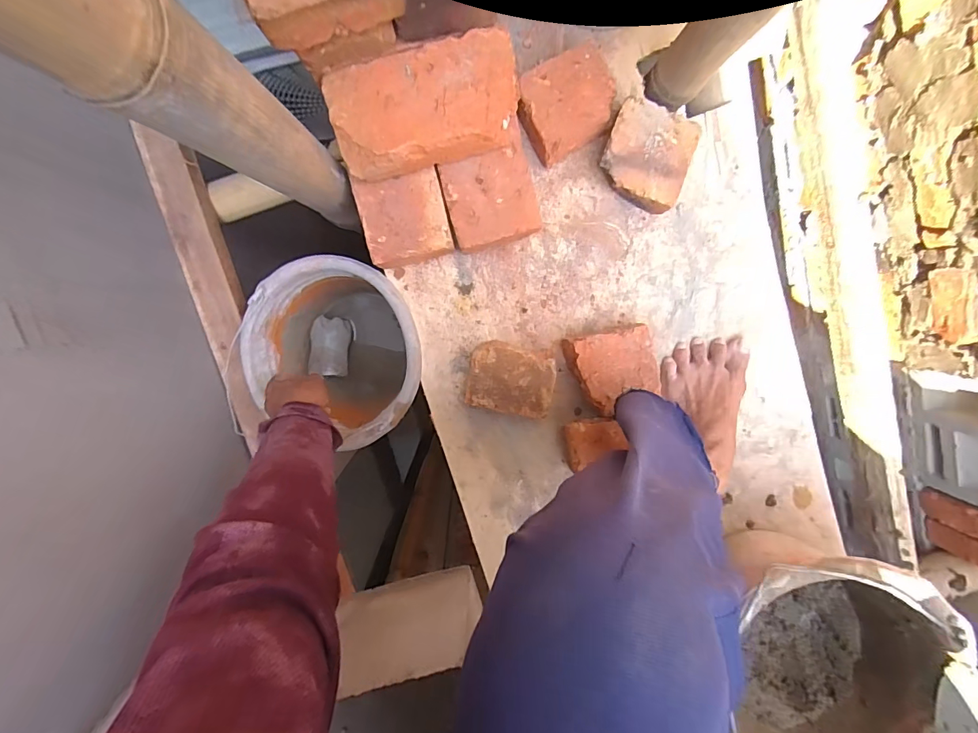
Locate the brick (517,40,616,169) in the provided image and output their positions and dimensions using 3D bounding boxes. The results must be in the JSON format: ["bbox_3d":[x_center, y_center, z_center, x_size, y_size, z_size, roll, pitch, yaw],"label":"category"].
[{"bbox_3d":[0.087,-0.300,0.508,0.104,0.055,0.098,-32,98,5],"label":"brick"}]

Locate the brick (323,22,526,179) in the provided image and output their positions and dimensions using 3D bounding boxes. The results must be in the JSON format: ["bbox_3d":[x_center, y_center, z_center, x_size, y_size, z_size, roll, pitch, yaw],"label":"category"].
[{"bbox_3d":[-0.064,-0.265,0.463,0.187,0.051,0.102,-13,99,2],"label":"brick"}]

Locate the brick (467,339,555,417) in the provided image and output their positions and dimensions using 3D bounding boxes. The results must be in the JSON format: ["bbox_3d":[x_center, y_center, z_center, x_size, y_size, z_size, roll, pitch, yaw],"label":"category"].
[{"bbox_3d":[0.026,0.012,0.547,0.098,0.057,0.079,9,99,-1],"label":"brick"}]

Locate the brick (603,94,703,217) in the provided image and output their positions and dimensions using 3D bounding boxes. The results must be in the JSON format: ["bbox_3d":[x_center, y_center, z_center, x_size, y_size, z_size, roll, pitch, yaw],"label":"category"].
[{"bbox_3d":[0.180,-0.240,0.514,0.099,0.048,0.104,17,99,-3],"label":"brick"}]

